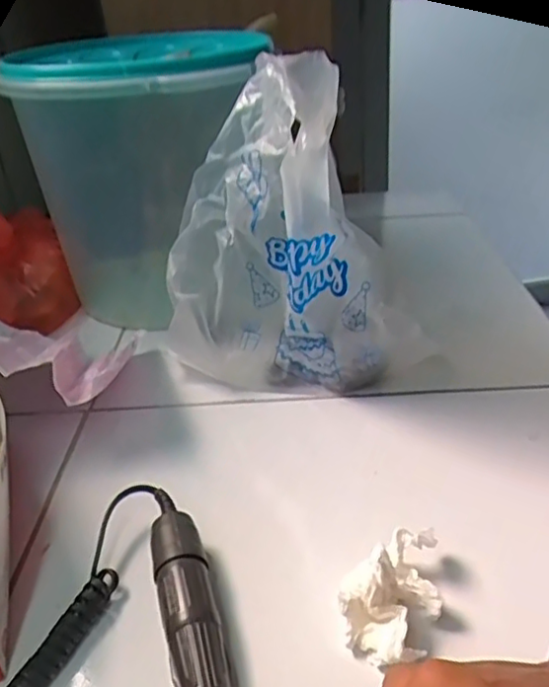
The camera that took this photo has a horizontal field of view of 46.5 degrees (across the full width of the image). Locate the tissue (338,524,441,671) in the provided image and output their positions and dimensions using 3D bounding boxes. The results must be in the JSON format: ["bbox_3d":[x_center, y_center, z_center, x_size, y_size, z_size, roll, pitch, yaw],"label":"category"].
[{"bbox_3d":[0.066,0.124,0.325,0.041,0.035,0.073,22,38,37],"label":"tissue"}]

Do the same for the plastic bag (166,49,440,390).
[{"bbox_3d":[0.011,-0.069,0.473,0.189,0.237,0.090,12,33,25],"label":"plastic bag"}]

